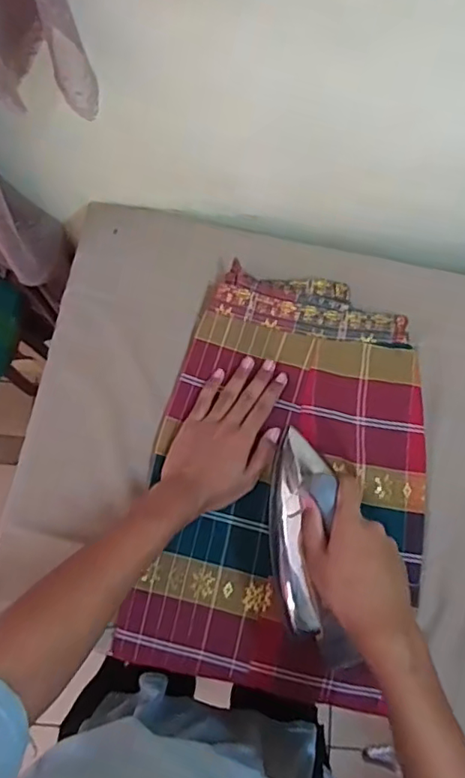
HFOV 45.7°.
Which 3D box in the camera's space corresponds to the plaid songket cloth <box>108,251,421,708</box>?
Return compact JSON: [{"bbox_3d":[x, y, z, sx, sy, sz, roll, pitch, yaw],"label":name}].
[{"bbox_3d":[0.062,0.088,0.574,0.278,0.021,0.417,11,79,1],"label":"plaid songket cloth"}]

